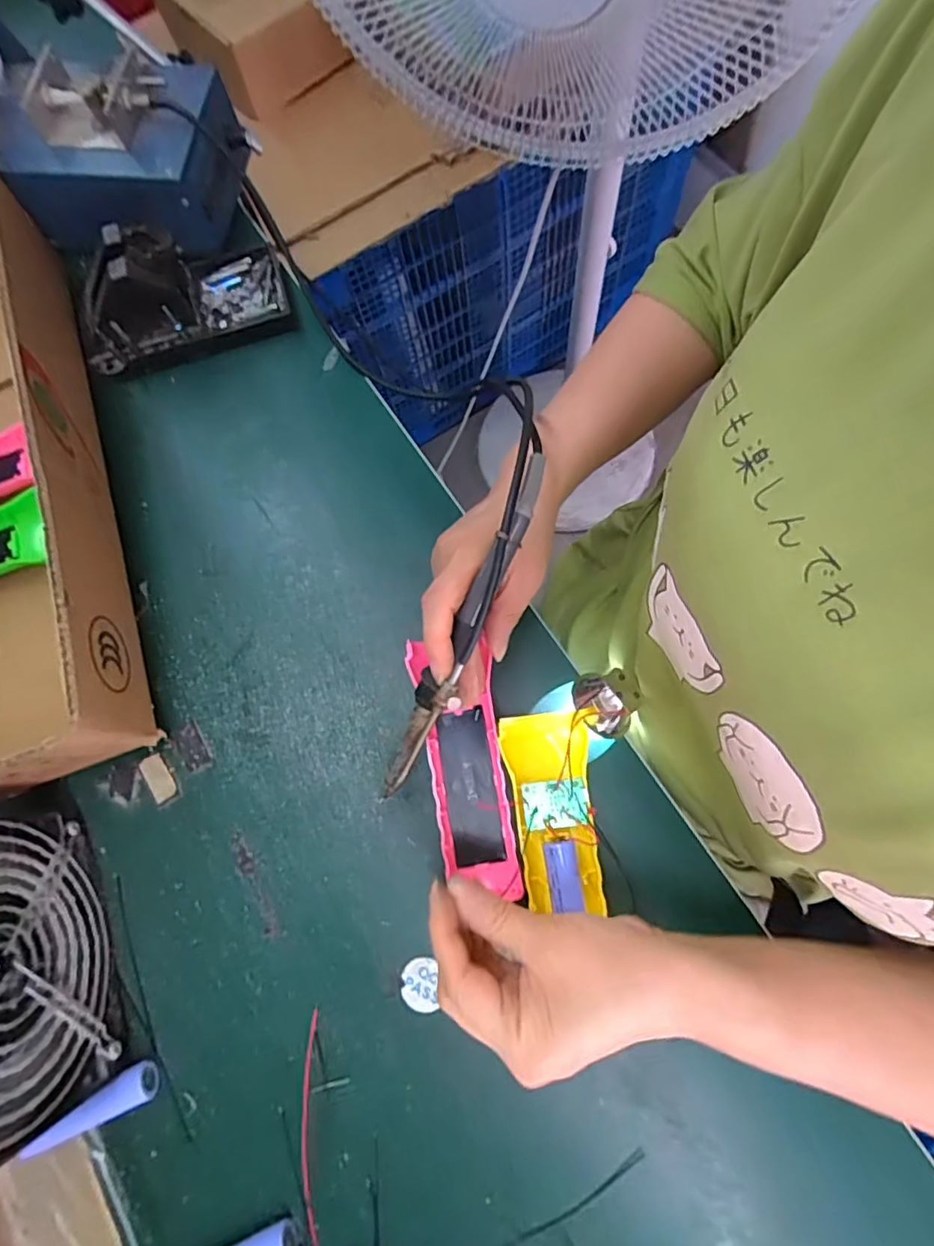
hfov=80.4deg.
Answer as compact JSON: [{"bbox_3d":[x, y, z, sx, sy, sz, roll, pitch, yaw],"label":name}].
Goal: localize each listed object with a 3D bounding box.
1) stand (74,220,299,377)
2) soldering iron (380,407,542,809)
[{"bbox_3d":[-0.219,-0.251,0.408,0.151,0.073,0.077,-17,75,-3],"label":"stand"},{"bbox_3d":[-0.003,0.000,0.293,0.022,0.026,0.210,25,101,9],"label":"soldering iron"}]

